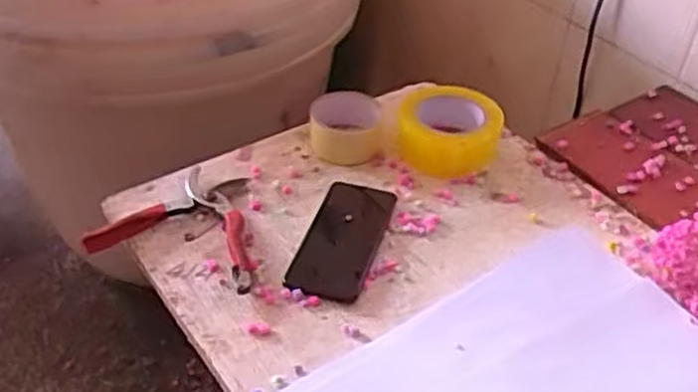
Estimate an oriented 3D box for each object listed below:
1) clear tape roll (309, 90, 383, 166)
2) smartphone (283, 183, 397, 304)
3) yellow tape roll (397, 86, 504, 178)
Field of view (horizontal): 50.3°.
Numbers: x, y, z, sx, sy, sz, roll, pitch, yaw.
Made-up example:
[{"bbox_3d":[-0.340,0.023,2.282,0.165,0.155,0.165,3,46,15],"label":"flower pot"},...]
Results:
[{"bbox_3d":[-0.004,-0.085,0.889,0.082,0.048,0.083,2,41,-2],"label":"clear tape roll"},{"bbox_3d":[-0.005,0.045,0.774,0.076,0.008,0.166,13,42,11],"label":"smartphone"},{"bbox_3d":[0.119,-0.080,0.900,0.119,0.059,0.119,2,41,-2],"label":"yellow tape roll"}]

